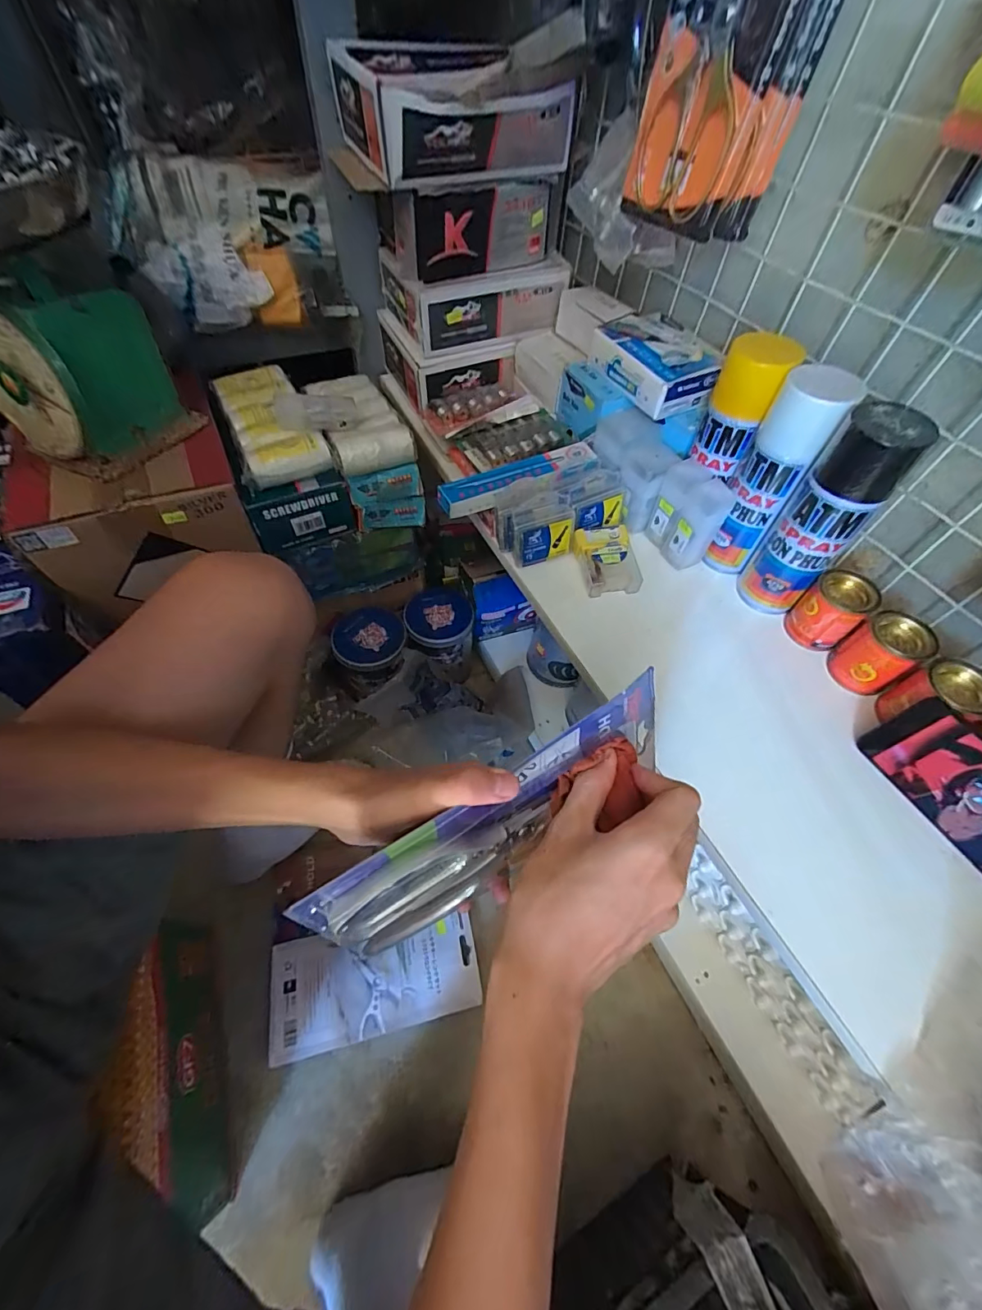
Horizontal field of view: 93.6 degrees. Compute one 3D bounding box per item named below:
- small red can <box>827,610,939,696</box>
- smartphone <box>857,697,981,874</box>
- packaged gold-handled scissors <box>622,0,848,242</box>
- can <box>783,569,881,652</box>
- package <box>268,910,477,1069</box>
[{"bbox_3d":[0.373,0.000,0.443,0.051,0.070,0.052,2,56,-3],"label":"small red can"},{"bbox_3d":[0.392,0.119,0.369,0.009,0.074,0.161,-6,53,-40],"label":"smartphone"},{"bbox_3d":[0.210,-0.522,0.388,0.080,0.227,0.123,-24,61,-19],"label":"packaged gold-handled scissors"},{"bbox_3d":[0.344,-0.043,0.472,0.048,0.072,0.053,-33,64,-23],"label":"can"},{"bbox_3d":[-0.149,0.420,0.602,0.258,0.018,0.120,-9,57,-10],"label":"package"}]

